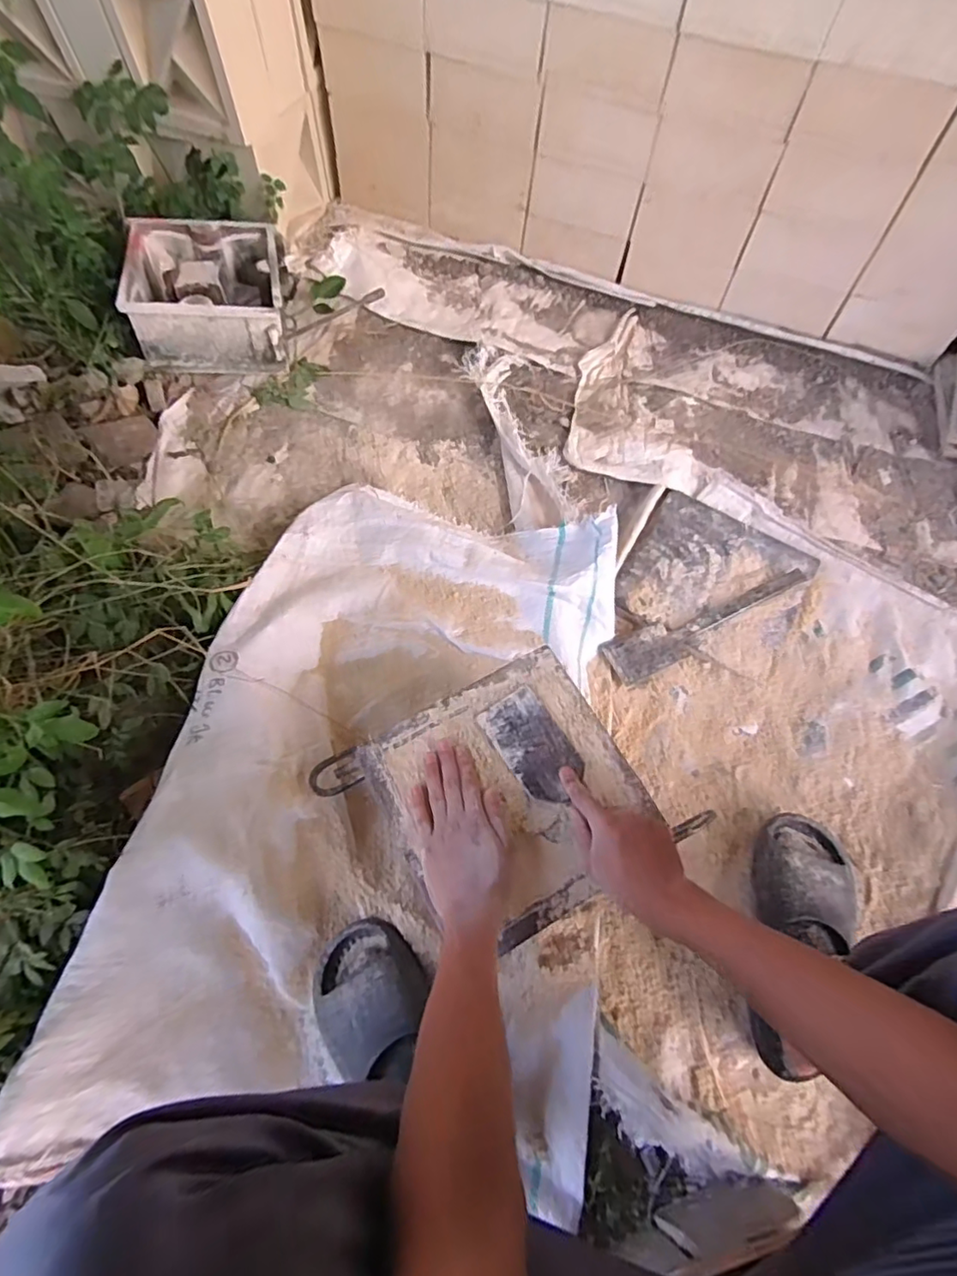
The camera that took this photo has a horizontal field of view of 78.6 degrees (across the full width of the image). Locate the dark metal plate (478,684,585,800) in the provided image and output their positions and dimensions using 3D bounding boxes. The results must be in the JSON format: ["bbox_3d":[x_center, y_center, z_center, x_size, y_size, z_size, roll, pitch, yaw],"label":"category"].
[{"bbox_3d":[0.059,0.113,0.621,0.069,0.005,0.118,-31,70,-14],"label":"dark metal plate"}]

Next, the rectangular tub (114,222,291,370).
[{"bbox_3d":[-0.451,-0.582,1.004,0.232,0.143,0.232,-7,64,-6],"label":"rectangular tub"}]

